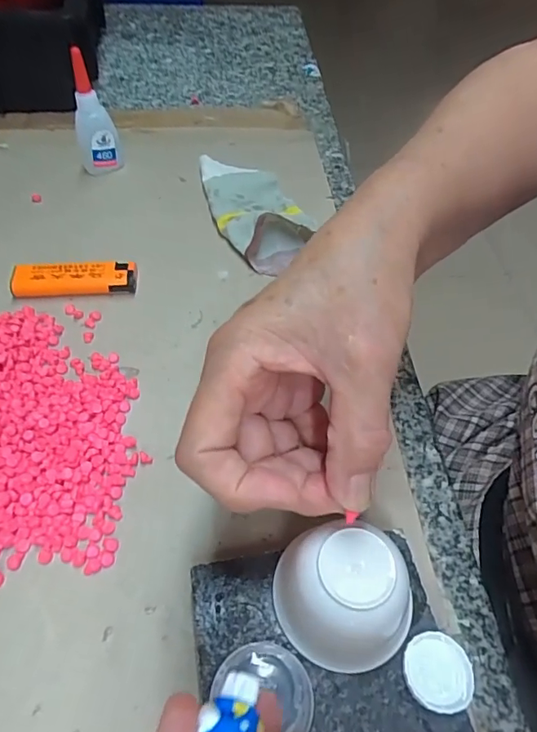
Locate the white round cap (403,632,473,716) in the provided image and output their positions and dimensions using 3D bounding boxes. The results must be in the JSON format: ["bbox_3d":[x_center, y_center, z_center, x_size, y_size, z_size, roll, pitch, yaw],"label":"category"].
[{"bbox_3d":[0.067,0.119,0.195,0.026,0.004,0.026,2,50,-2],"label":"white round cap"}]

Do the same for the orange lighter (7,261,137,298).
[{"bbox_3d":[-0.132,-0.060,0.340,0.081,0.013,0.022,-2,52,-7],"label":"orange lighter"}]

